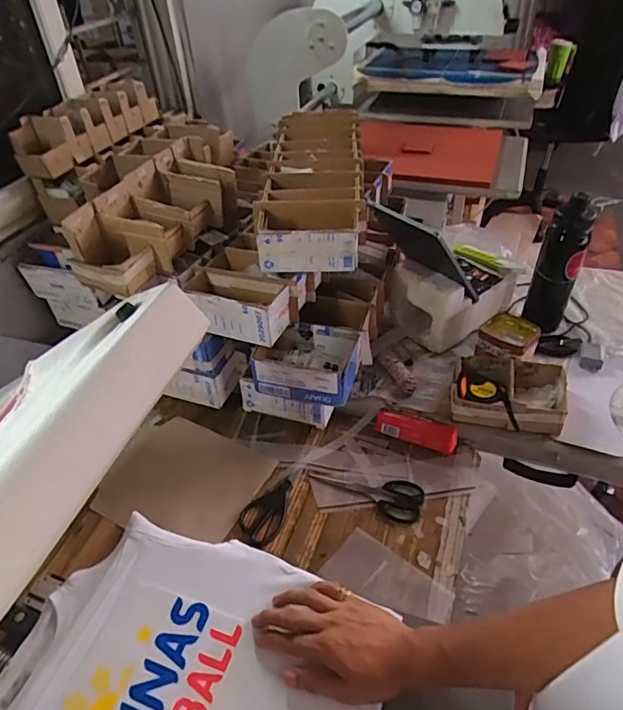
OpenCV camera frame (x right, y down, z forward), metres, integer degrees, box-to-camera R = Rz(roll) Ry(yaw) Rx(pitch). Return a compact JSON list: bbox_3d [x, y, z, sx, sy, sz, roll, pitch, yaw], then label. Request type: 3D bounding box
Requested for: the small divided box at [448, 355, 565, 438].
[{"bbox_3d":[0.332,0.065,0.867,0.179,0.065,0.117,6,42,11],"label":"small divided box"}]

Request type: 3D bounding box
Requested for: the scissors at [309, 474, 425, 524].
[{"bbox_3d":[0.088,0.212,0.809,0.172,0.005,0.070,14,44,20],"label":"scissors"}]

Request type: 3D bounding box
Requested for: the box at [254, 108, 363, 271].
[{"bbox_3d":[0.006,-0.341,0.976,0.166,0.074,0.557,0,41,4],"label":"box"}]

